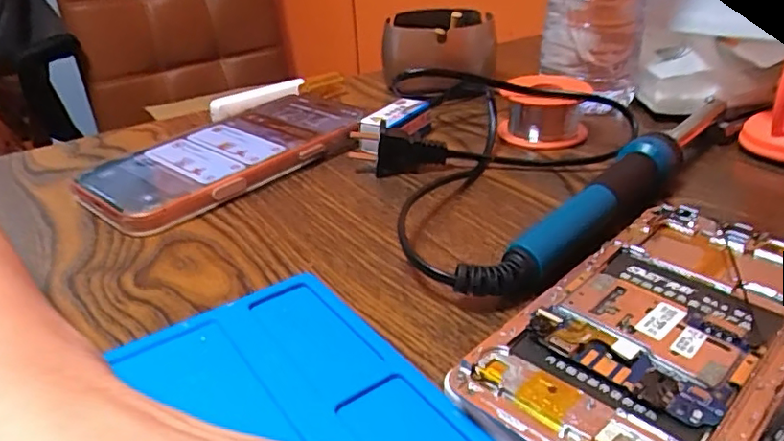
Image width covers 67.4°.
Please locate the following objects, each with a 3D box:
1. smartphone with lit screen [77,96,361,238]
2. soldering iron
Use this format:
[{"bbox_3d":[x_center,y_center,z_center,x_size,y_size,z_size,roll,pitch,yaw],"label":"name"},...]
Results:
[{"bbox_3d":[-0.090,-0.037,0.338,0.083,0.015,0.157,22,39,38],"label":"smartphone with lit screen"},{"bbox_3d":[0.110,-0.018,0.273,0.221,0.022,0.022,-29,38,-36],"label":"soldering iron"}]

